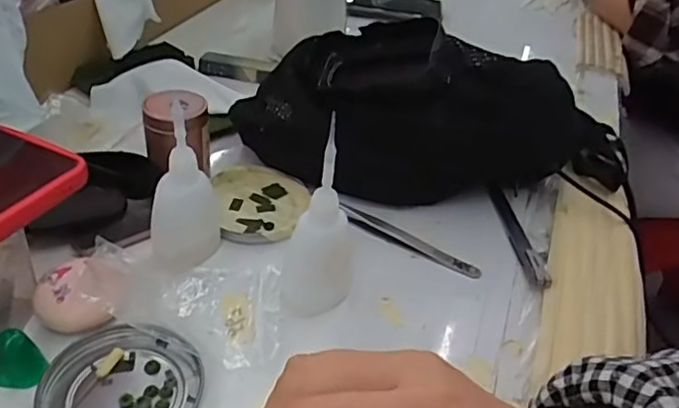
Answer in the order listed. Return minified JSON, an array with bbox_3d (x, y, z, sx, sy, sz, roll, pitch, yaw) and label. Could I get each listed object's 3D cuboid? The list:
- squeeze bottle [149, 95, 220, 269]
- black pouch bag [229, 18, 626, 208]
[{"bbox_3d":[-0.094,-0.009,0.366,0.041,0.105,0.035,-1,39,-11],"label":"squeeze bottle"},{"bbox_3d":[0.084,-0.063,0.454,0.320,0.117,0.079,5,38,-3],"label":"black pouch bag"}]

